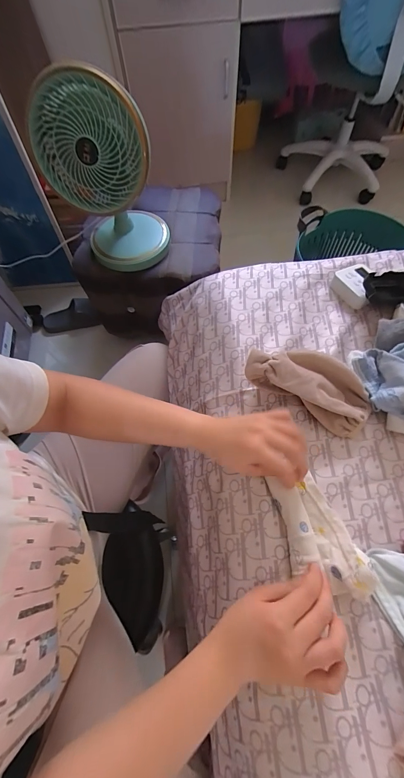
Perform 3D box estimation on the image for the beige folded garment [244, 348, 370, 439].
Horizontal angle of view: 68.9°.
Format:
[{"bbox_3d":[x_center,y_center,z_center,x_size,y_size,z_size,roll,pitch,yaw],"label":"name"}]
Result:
[{"bbox_3d":[0.152,-0.008,0.414,0.173,0.057,0.081,32,70,16],"label":"beige folded garment"}]

